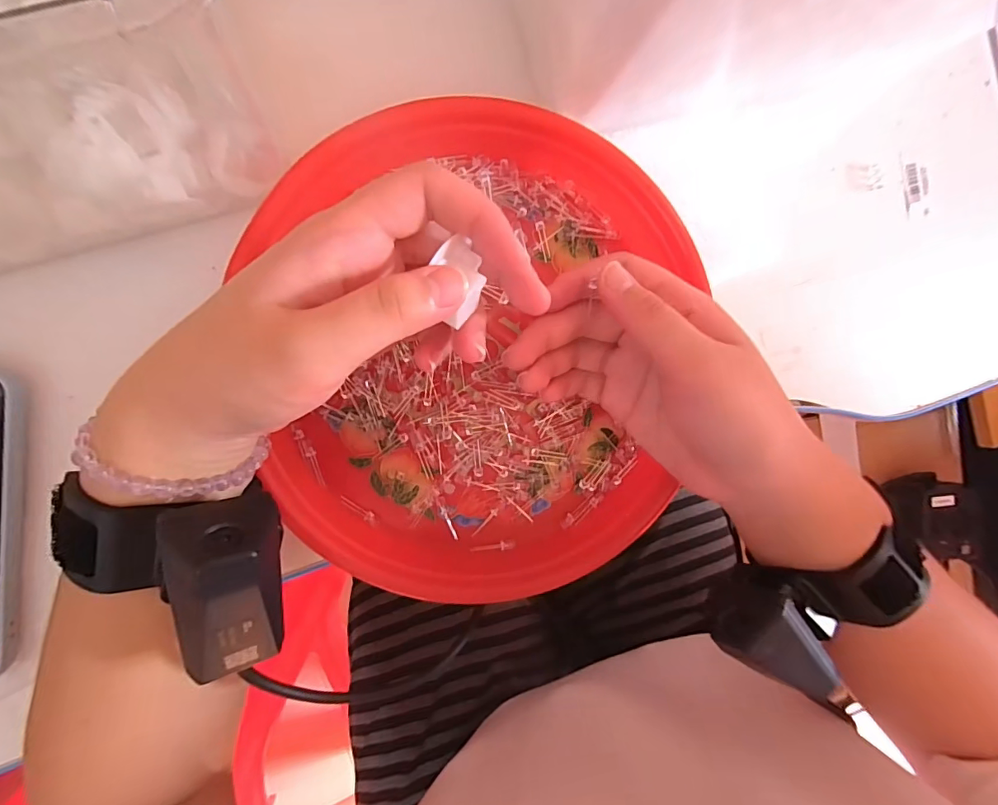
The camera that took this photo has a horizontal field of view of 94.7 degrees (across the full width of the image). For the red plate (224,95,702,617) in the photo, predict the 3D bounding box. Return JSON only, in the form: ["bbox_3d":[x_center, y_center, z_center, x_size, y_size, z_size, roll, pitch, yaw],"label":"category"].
[{"bbox_3d":[-0.011,-0.021,0.234,0.209,0.033,0.235,8,91,-9],"label":"red plate"}]

